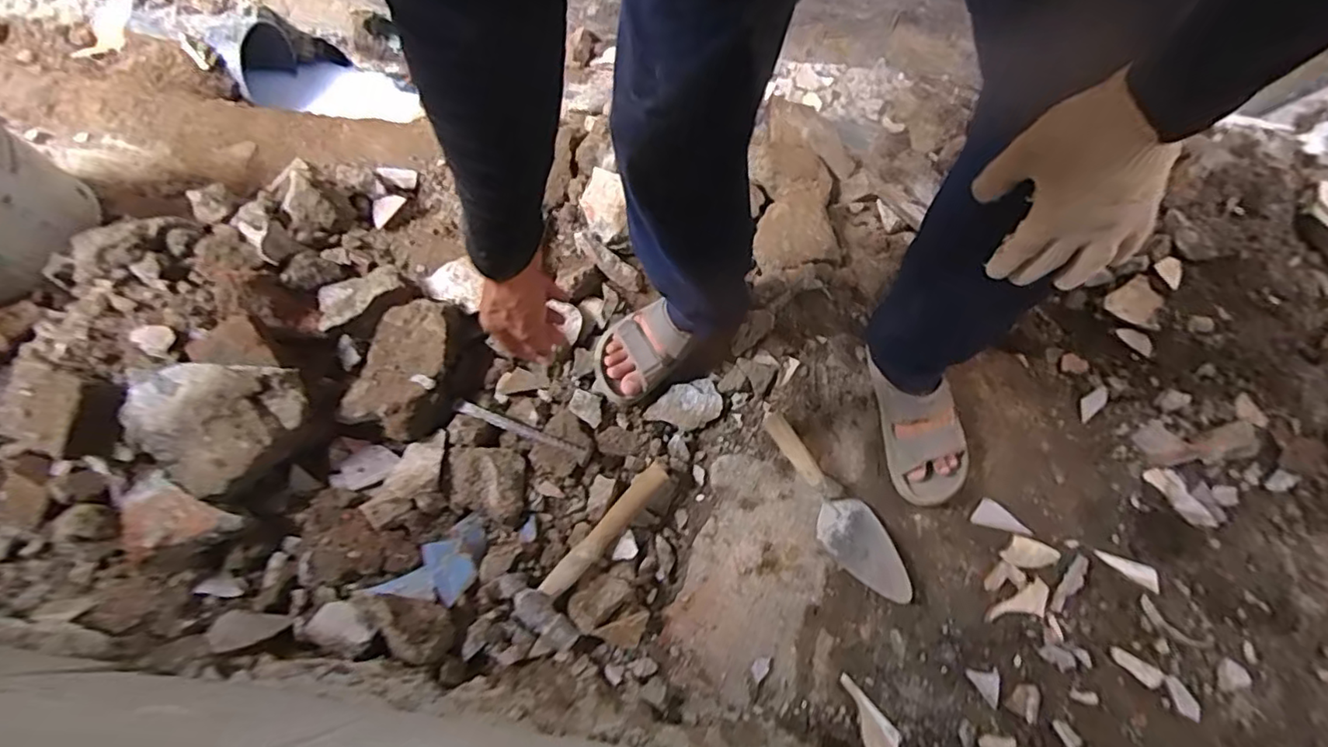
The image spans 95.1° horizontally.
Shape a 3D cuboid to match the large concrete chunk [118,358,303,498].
[{"bbox_3d":[-0.597,0.047,0.802,0.174,0.058,0.188,34,70,11],"label":"large concrete chunk"}]

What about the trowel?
[{"bbox_3d":[0.252,0.193,0.897,0.091,0.050,0.317,-34,86,-16],"label":"trowel"}]

